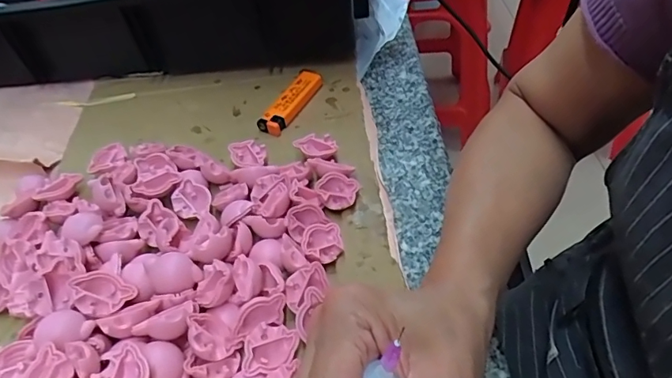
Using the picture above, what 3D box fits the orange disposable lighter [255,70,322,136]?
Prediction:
[{"bbox_3d":[-0.040,-0.081,0.454,0.022,0.018,0.081,19,52,24],"label":"orange disposable lighter"}]

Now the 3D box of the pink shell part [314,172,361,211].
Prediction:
[{"bbox_3d":[0.000,0.001,0.370,0.035,0.007,0.029,19,61,-23],"label":"pink shell part"}]

